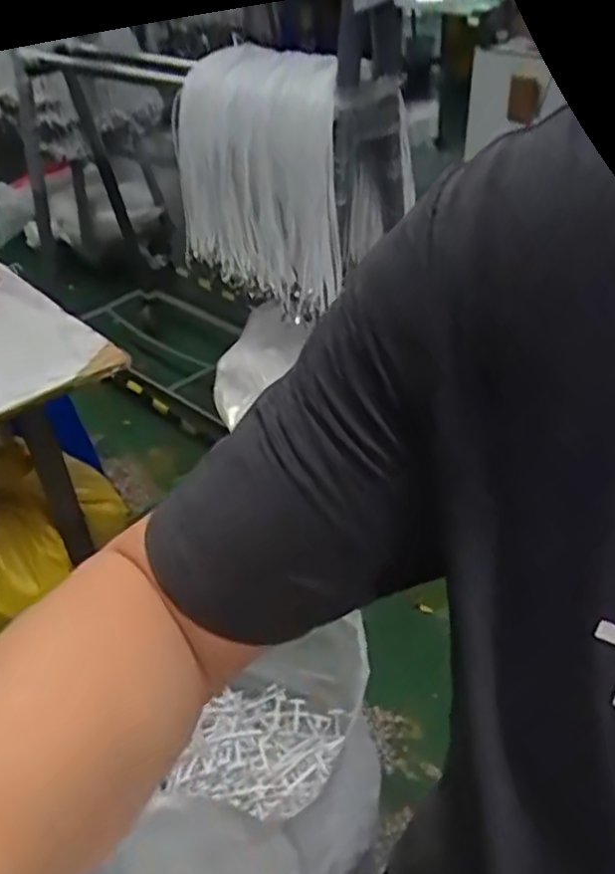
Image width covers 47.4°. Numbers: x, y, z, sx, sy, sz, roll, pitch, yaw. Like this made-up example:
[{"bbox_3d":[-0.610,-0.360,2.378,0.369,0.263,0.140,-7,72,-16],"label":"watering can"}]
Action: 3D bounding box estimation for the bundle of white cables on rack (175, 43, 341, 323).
[{"bbox_3d":[-0.090,-0.543,1.494,0.456,0.486,0.189,29,48,34],"label":"bundle of white cables on rack"}]

